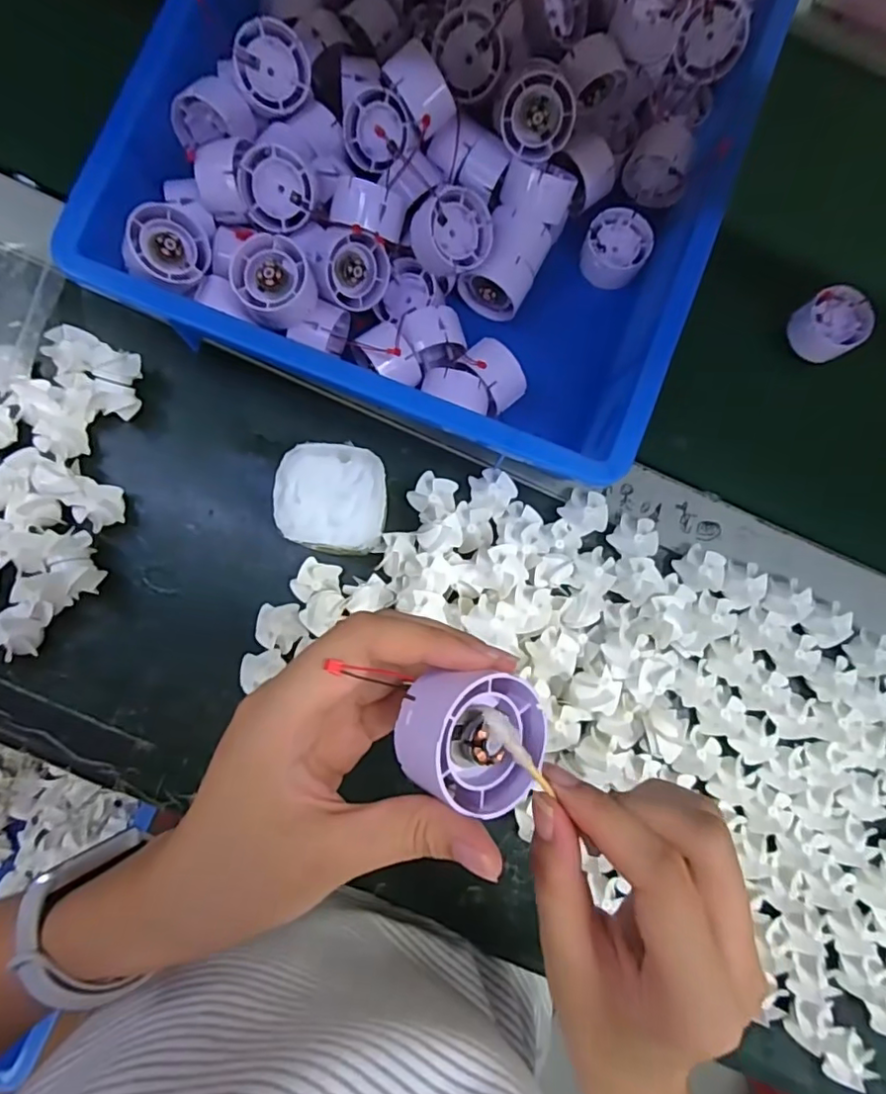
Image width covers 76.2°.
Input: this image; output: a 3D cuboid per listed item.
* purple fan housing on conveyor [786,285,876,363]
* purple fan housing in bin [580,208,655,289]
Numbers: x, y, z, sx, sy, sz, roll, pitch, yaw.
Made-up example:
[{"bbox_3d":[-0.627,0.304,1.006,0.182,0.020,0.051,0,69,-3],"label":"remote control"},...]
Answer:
[{"bbox_3d":[0.287,-0.164,0.417,0.046,0.028,0.046,0,84,-4],"label":"purple fan housing on conveyor"},{"bbox_3d":[0.126,-0.218,0.412,0.046,0.020,0.047,0,84,-4],"label":"purple fan housing in bin"}]

